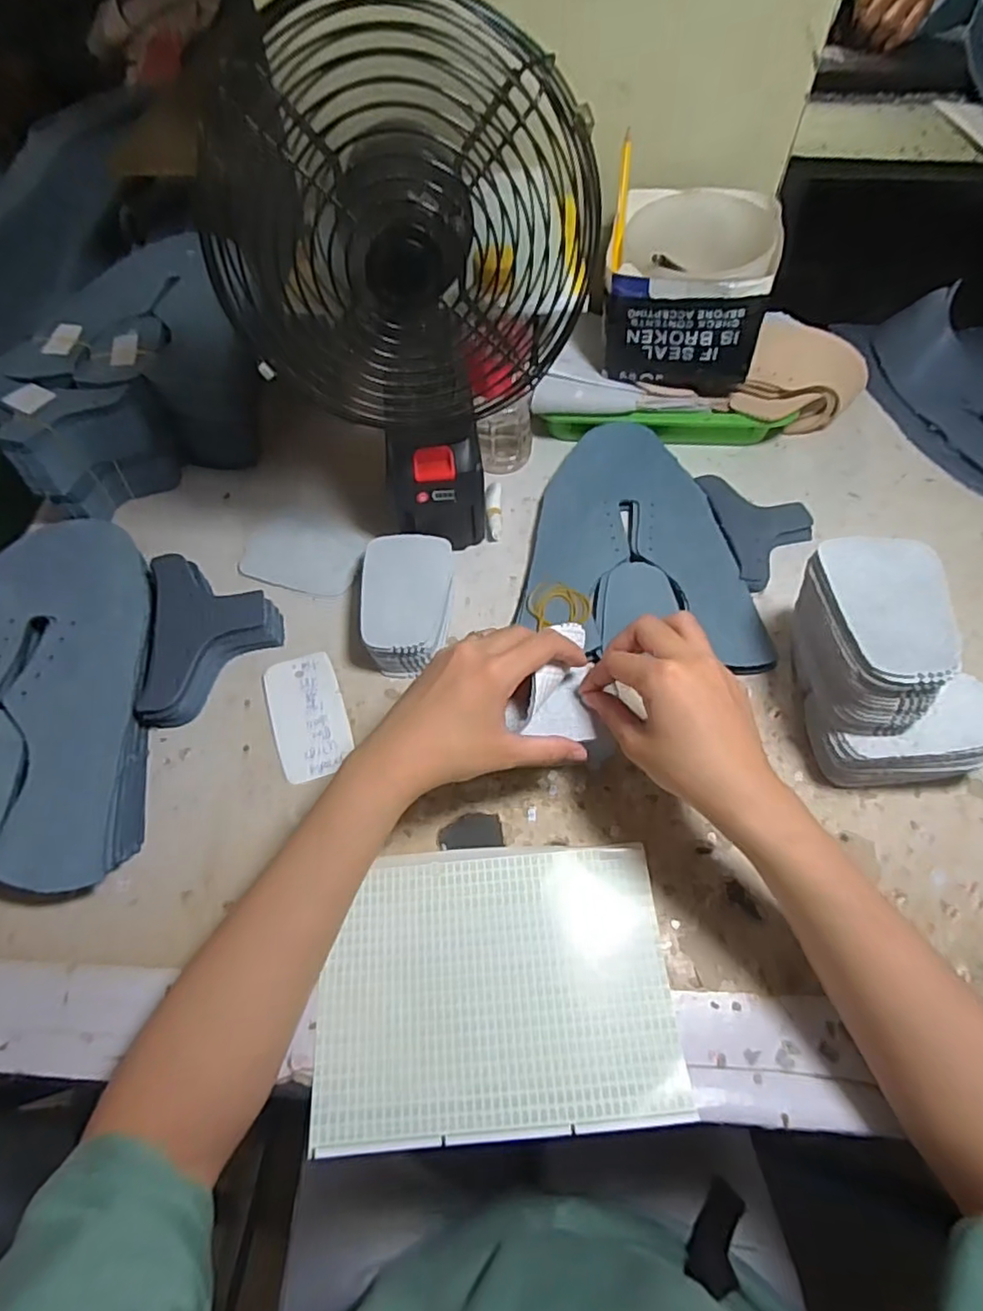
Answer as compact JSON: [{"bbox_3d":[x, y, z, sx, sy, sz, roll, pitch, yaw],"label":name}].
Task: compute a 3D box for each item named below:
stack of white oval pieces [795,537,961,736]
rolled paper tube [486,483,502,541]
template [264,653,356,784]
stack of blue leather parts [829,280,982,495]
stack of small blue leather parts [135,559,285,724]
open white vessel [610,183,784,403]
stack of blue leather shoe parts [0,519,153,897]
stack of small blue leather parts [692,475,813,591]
[{"bbox_3d":[0.234,-0.012,0.387,0.072,0.064,0.106,3,58,4],"label":"stack of white oval pieces"},{"bbox_3d":[0.003,-0.130,0.558,0.015,0.011,0.059,-1,58,1],"label":"rolled paper tube"},{"bbox_3d":[-0.136,0.043,0.462,0.052,0.004,0.102,-17,59,-12],"label":"template"},{"bbox_3d":[0.492,-0.256,0.616,0.205,0.056,0.295,1,58,3],"label":"stack of blue leather parts"},{"bbox_3d":[-0.212,-0.019,0.478,0.092,0.028,0.138,-10,58,-4],"label":"stack of small blue leather parts"},{"bbox_3d":[0.172,-0.325,0.568,0.133,0.118,0.130,9,59,7],"label":"open white vessel"},{"bbox_3d":[-0.341,0.015,0.445,0.199,0.031,0.291,-3,63,-2],"label":"stack of blue leather shoe parts"},{"bbox_3d":[0.235,-0.113,0.535,0.079,0.012,0.122,-7,58,-3],"label":"stack of small blue leather parts"}]

